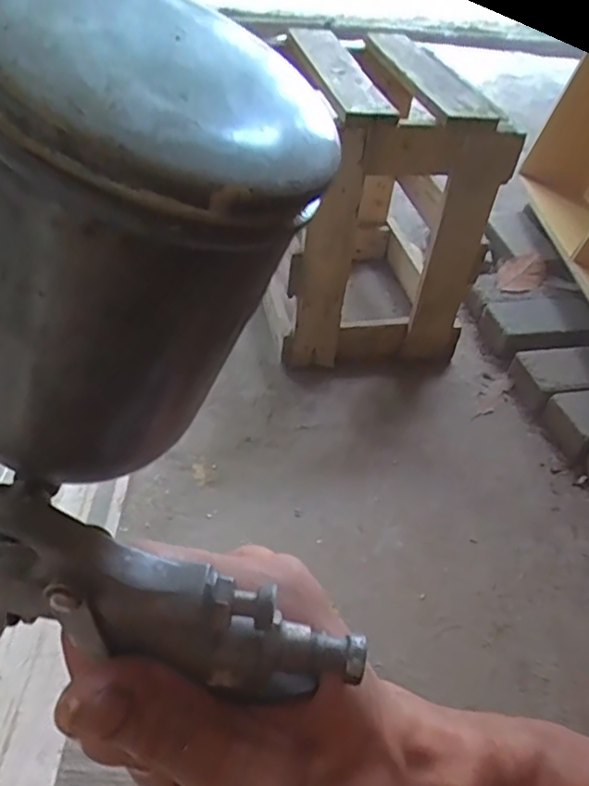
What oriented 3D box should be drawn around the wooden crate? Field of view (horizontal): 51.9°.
[{"bbox_3d":[0.120,-0.323,1.059,0.335,0.449,0.383,-2,44,-9],"label":"wooden crate"}]

